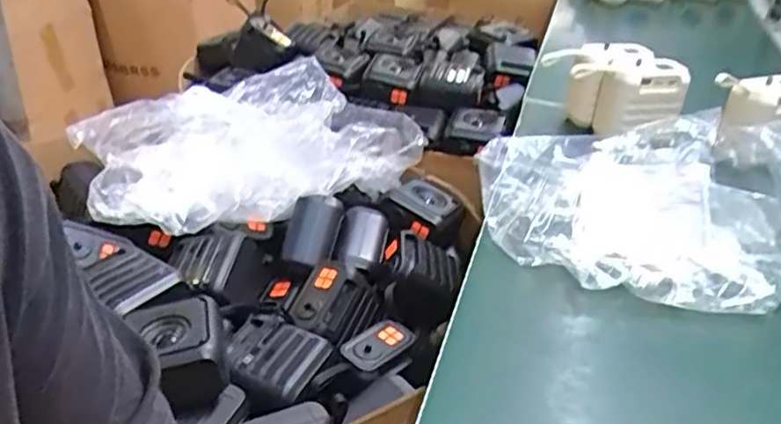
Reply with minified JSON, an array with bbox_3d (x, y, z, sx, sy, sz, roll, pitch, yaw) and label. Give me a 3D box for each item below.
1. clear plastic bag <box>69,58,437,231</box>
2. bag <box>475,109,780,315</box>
[{"bbox_3d":[-0.156,-0.087,0.856,0.390,0.104,0.268,-22,40,-37],"label":"clear plastic bag"},{"bbox_3d":[0.240,-0.022,0.632,0.314,0.092,0.251,8,31,12],"label":"bag"}]

